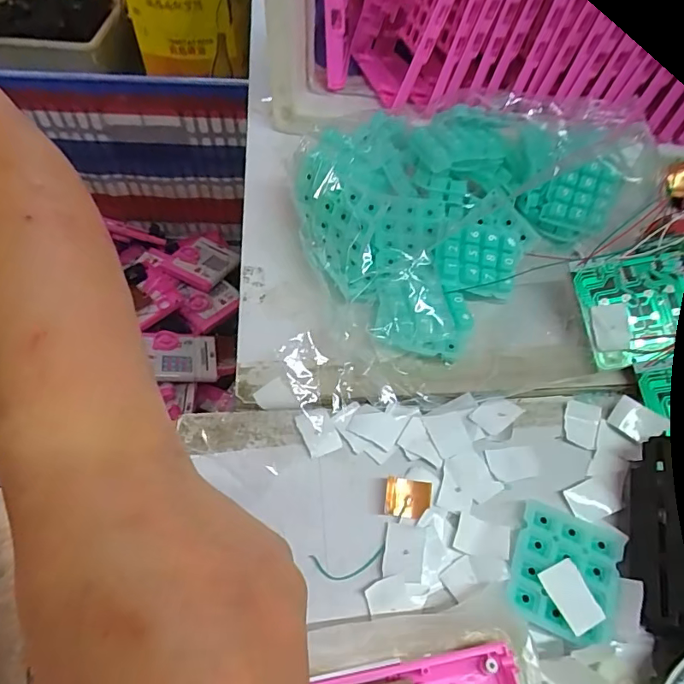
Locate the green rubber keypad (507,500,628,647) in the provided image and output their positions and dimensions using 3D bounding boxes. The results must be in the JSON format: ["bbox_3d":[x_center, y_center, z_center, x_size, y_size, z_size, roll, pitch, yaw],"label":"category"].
[{"bbox_3d":[0.114,0.117,0.253,0.050,0.009,0.061,21,59,14],"label":"green rubber keypad"}]

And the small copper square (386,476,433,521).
[{"bbox_3d":[0.036,0.087,0.274,0.024,0.004,0.021,6,66,11],"label":"small copper square"}]

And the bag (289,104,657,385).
[{"bbox_3d":[0.102,-0.103,0.356,0.265,0.074,0.166,-27,60,-16],"label":"bag"}]

